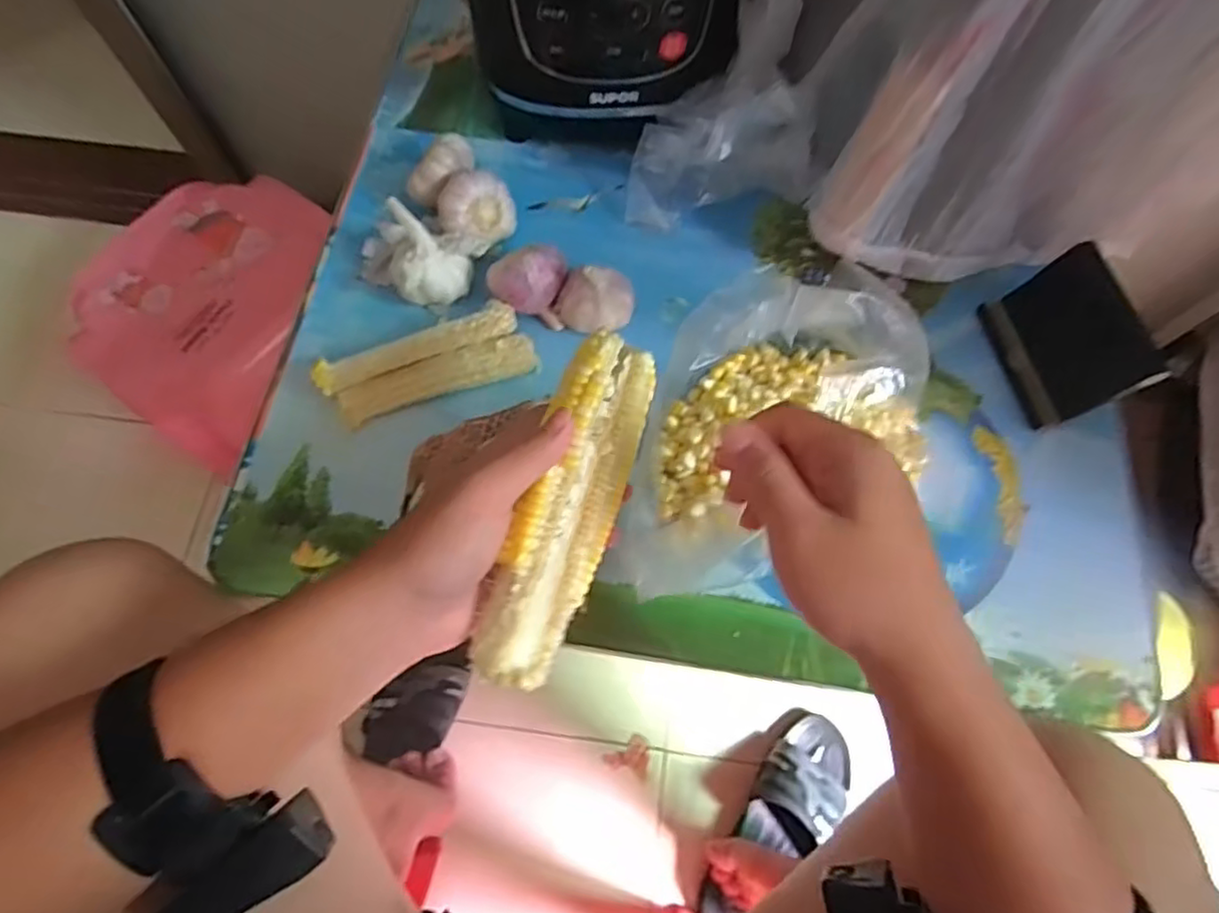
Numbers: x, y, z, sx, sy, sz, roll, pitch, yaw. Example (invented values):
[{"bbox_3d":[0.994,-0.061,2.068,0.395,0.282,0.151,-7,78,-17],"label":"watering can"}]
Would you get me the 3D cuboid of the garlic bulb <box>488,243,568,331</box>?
[{"bbox_3d":[-0.057,-0.118,0.462,0.052,0.053,0.042,5,69,1],"label":"garlic bulb"}]

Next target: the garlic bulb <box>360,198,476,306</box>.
[{"bbox_3d":[-0.141,-0.139,0.466,0.077,0.062,0.046,35,73,11],"label":"garlic bulb"}]

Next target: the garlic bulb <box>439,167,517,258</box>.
[{"bbox_3d":[-0.099,-0.168,0.487,0.045,0.048,0.060,20,70,6],"label":"garlic bulb"}]

